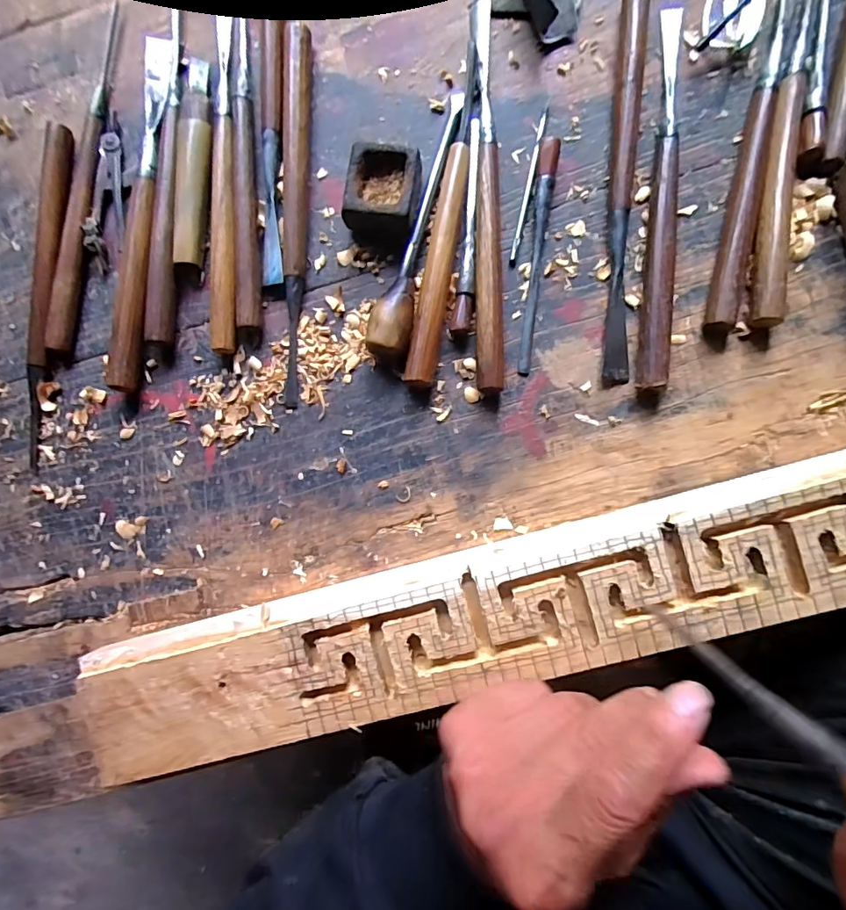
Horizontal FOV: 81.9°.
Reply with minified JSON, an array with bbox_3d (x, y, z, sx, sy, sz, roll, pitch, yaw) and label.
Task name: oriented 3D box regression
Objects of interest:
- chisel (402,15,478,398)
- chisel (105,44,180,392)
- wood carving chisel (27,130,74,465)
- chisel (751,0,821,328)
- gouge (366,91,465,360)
[{"bbox_3d":[0.015,-0.160,0.321,0.019,0.018,0.228,9,89,5],"label":"chisel"},{"bbox_3d":[-0.194,-0.170,0.336,0.022,0.022,0.250,4,89,5],"label":"chisel"},{"bbox_3d":[-0.267,-0.112,0.345,0.018,0.017,0.238,7,89,5],"label":"wood carving chisel"},{"bbox_3d":[0.229,-0.200,0.304,0.026,0.018,0.243,7,89,5],"label":"chisel"},{"bbox_3d":[-0.005,-0.154,0.318,0.025,0.029,0.187,12,90,5],"label":"gouge"}]

